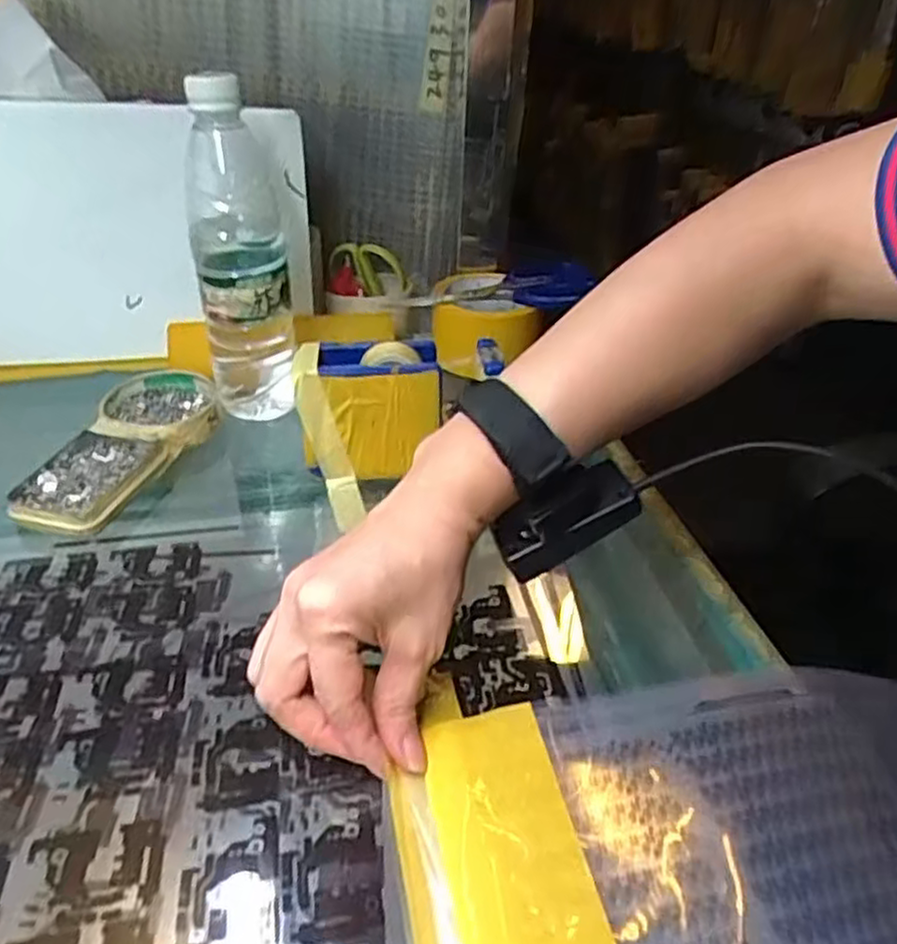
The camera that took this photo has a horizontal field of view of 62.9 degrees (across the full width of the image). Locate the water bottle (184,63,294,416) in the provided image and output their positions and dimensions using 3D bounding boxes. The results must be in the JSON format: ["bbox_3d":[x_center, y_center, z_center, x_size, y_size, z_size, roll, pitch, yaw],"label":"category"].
[{"bbox_3d":[-0.142,-0.143,0.504,0.060,0.222,0.055,-6,37,-11],"label":"water bottle"}]

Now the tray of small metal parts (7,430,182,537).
[{"bbox_3d":[-0.229,0.006,0.470,0.068,0.014,0.090,11,37,12],"label":"tray of small metal parts"}]

